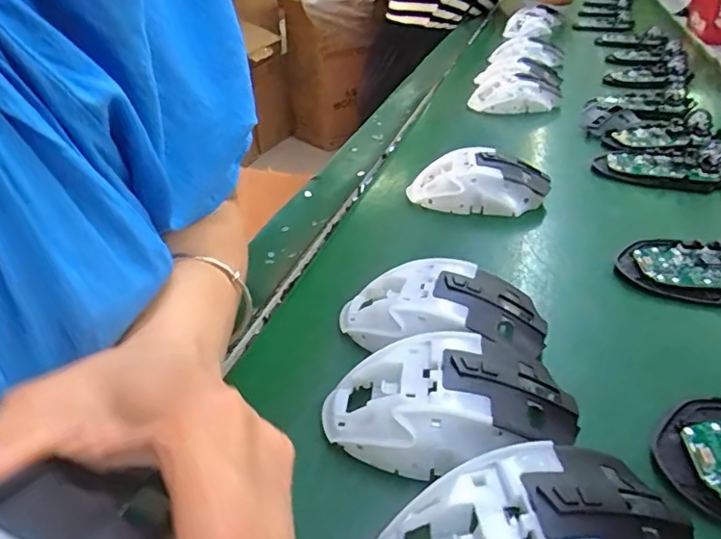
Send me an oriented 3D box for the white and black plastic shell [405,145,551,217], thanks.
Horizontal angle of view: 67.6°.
[{"bbox_3d":[0.100,-0.074,0.459,0.114,0.043,0.065,14,37,22],"label":"white and black plastic shell"}]

